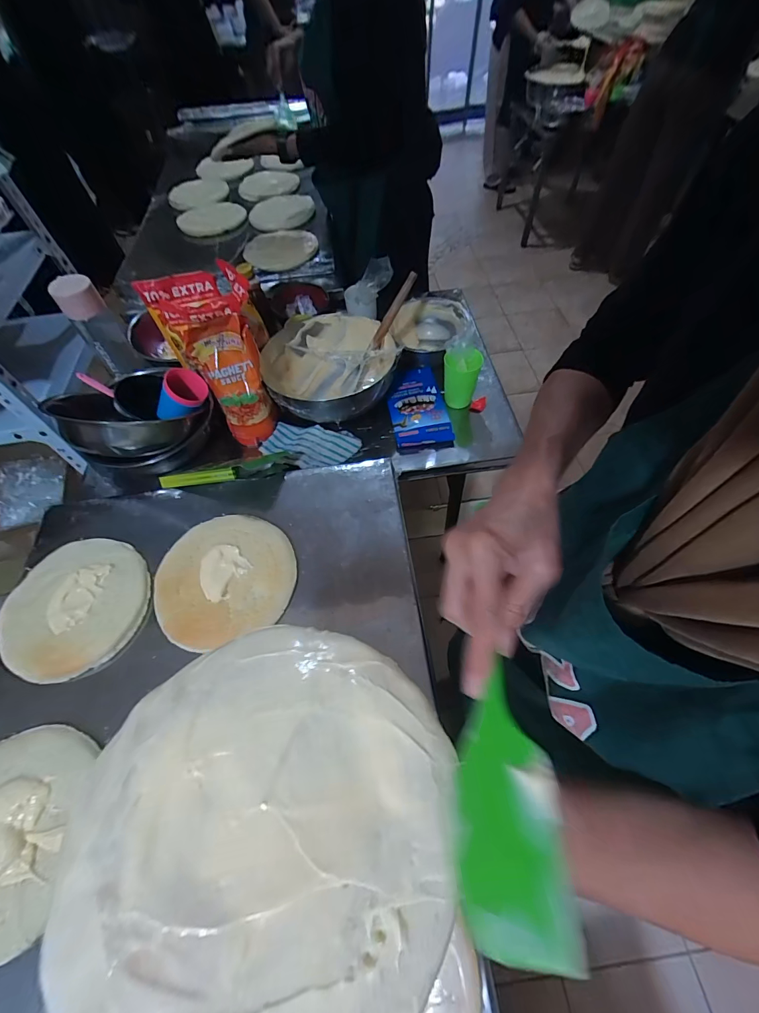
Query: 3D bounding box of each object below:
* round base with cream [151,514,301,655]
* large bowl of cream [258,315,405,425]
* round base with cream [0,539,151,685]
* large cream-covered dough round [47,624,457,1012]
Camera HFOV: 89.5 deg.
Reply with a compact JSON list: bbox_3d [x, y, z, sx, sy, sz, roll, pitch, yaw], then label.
[{"bbox_3d":[-0.224,0.100,0.559,0.190,0.027,0.181,-1,59,2],"label":"round base with cream"},{"bbox_3d":[-0.103,-0.279,0.798,0.253,0.104,0.272,-1,59,2],"label":"large bowl of cream"},{"bbox_3d":[-0.434,0.140,0.551,0.186,0.029,0.186,-1,59,2],"label":"round base with cream"},{"bbox_3d":[-0.060,0.157,0.203,0.190,0.012,0.191,0,45,0],"label":"large cream-covered dough round"}]

